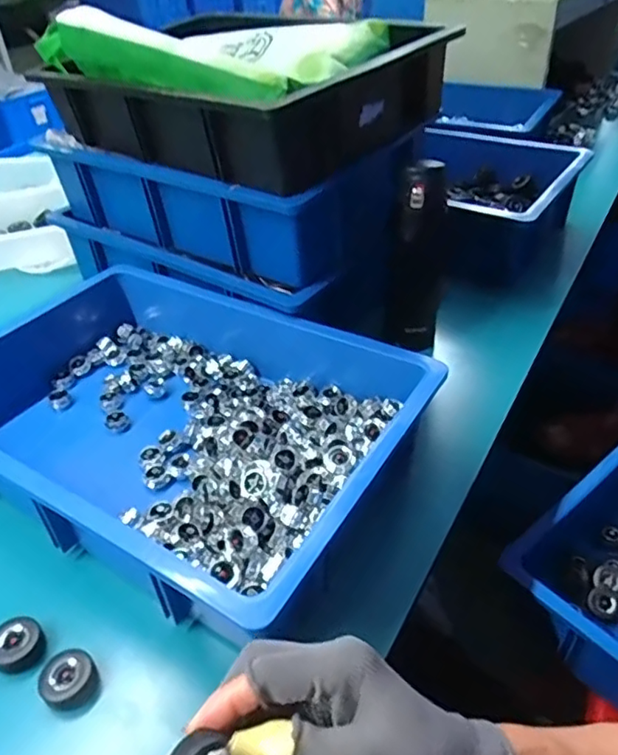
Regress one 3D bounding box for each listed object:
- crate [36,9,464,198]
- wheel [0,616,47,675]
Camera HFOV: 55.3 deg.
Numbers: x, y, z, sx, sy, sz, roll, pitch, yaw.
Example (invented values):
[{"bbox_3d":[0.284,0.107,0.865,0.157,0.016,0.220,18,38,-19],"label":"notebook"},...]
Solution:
[{"bbox_3d":[-0.073,-0.329,0.696,0.399,0.126,0.293,28,48,33],"label":"crate"},{"bbox_3d":[-0.218,0.199,0.440,0.036,0.015,0.035,-2,39,1],"label":"wheel"}]

